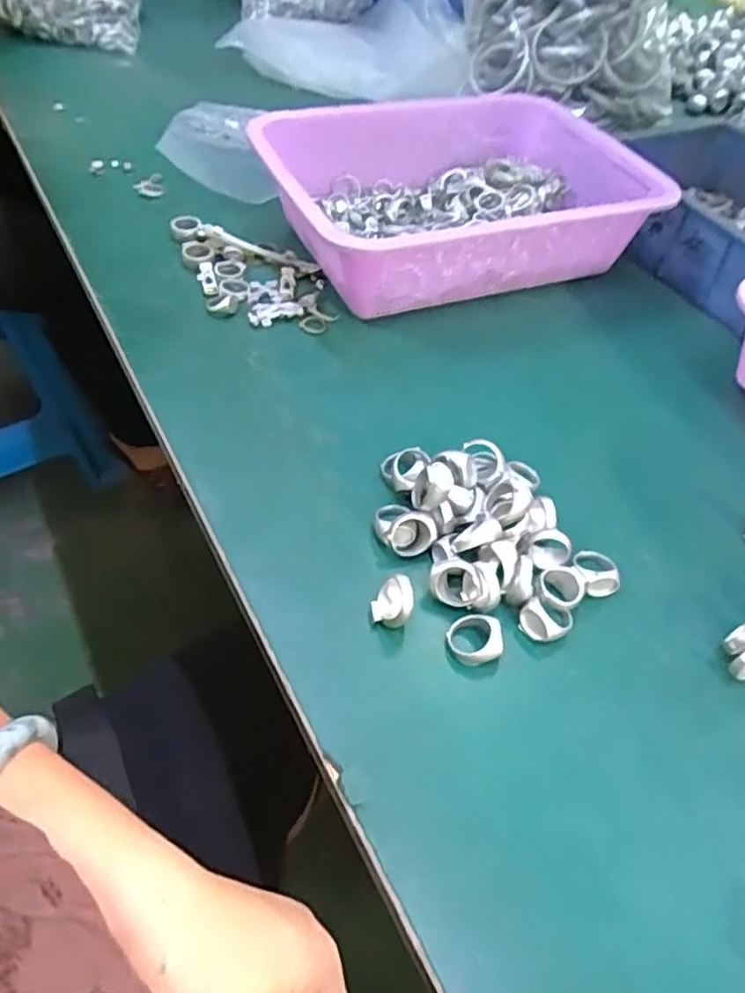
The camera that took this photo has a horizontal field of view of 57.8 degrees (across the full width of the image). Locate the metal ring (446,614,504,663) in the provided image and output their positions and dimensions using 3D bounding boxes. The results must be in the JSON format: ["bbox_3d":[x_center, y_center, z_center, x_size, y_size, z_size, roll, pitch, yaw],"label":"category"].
[{"bbox_3d":[0.051,0.070,0.337,0.024,0.016,0.024,3,49,-3],"label":"metal ring"}]

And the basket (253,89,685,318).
[{"bbox_3d":[0.075,-0.248,0.573,0.310,0.084,0.221,-15,52,-18],"label":"basket"}]

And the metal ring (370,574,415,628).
[{"bbox_3d":[0.010,0.053,0.341,0.020,0.029,0.019,3,49,-3],"label":"metal ring"}]

